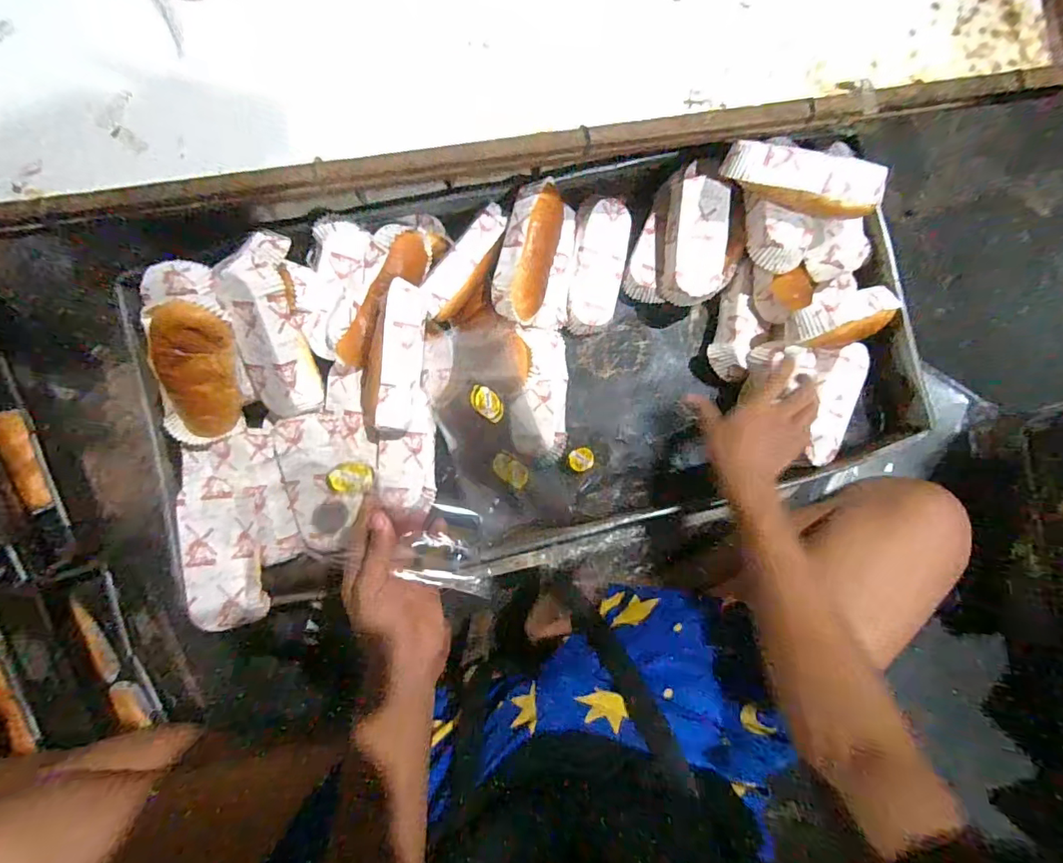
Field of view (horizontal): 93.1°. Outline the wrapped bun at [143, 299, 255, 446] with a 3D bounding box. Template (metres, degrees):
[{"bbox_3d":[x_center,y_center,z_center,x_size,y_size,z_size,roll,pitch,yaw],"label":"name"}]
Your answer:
[{"bbox_3d":[-0.305,-0.054,0.465,0.067,0.043,0.155,20,129,-2],"label":"wrapped bun"}]

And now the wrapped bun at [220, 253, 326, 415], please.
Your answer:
[{"bbox_3d":[-0.243,-0.085,0.471,0.058,0.046,0.139,-11,112,-3],"label":"wrapped bun"}]

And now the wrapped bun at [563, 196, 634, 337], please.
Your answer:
[{"bbox_3d":[0.074,-0.184,0.565,0.057,0.035,0.144,9,87,-2],"label":"wrapped bun"}]

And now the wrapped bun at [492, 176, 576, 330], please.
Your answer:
[{"bbox_3d":[0.005,-0.183,0.522,0.081,0.065,0.145,4,87,-3],"label":"wrapped bun"}]

